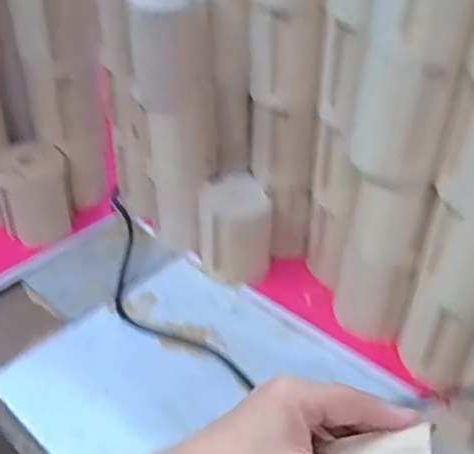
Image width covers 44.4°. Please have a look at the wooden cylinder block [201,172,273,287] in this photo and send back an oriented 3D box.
[{"bbox_3d":[-0.002,0.003,0.642,0.078,0.098,0.077,0,41,0],"label":"wooden cylinder block"}]

